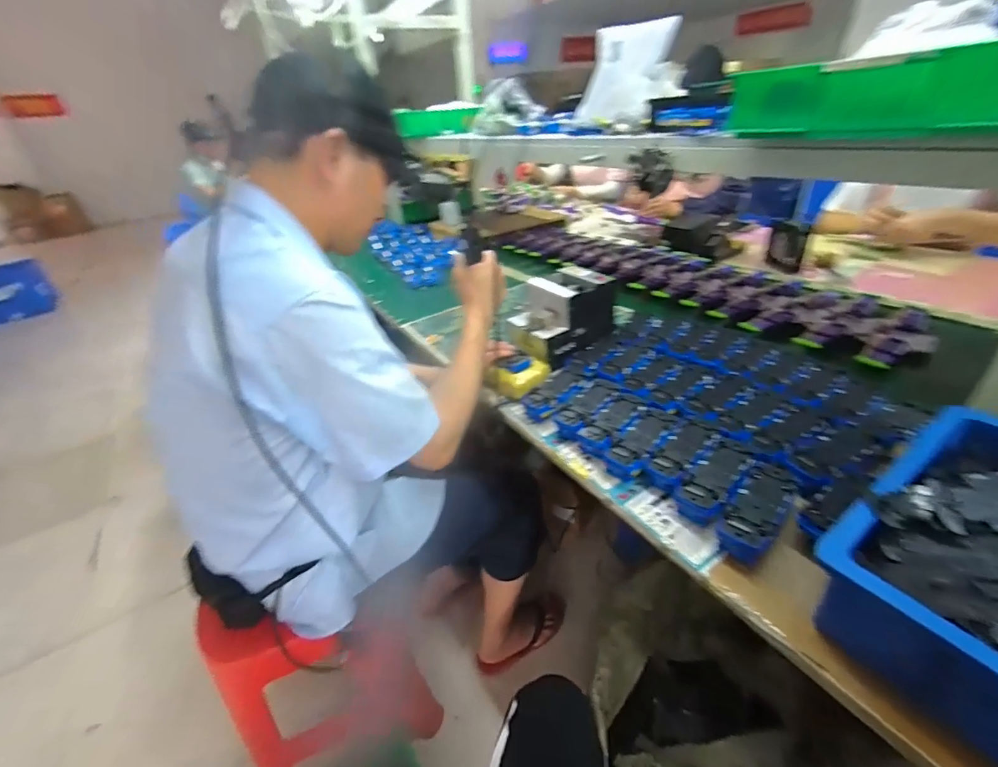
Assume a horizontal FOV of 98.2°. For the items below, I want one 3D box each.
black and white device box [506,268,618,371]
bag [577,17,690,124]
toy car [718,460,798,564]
[{"bbox_3d":[0.120,-0.138,0.861,0.185,0.125,0.145,-22,37,-27],"label":"black and white device box"},{"bbox_3d":[0.274,-0.640,0.894,0.199,0.156,0.092,1,32,7],"label":"bag"},{"bbox_3d":[0.302,0.146,0.504,0.054,0.028,0.130,25,55,37],"label":"toy car"}]

